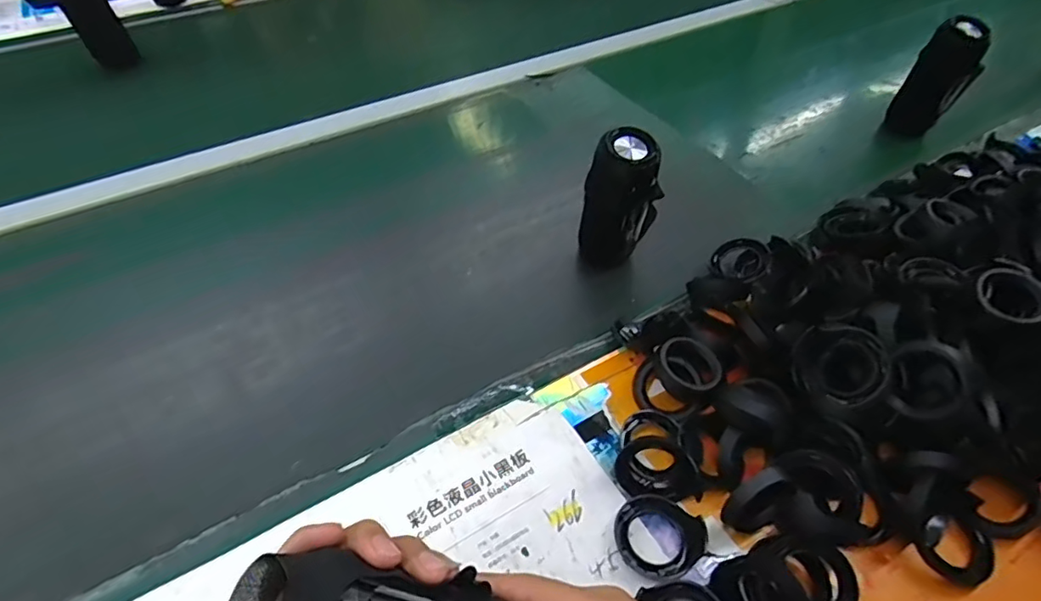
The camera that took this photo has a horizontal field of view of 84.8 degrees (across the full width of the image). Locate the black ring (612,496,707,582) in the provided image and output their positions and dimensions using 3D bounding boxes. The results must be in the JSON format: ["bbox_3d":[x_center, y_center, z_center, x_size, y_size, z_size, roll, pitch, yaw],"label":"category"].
[{"bbox_3d":[0.104,0.177,0.432,0.059,0.015,0.064,1,49,-1],"label":"black ring"}]

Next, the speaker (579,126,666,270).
[{"bbox_3d":[0.106,-0.102,0.604,0.076,0.142,0.053,-16,51,-15],"label":"speaker"}]

